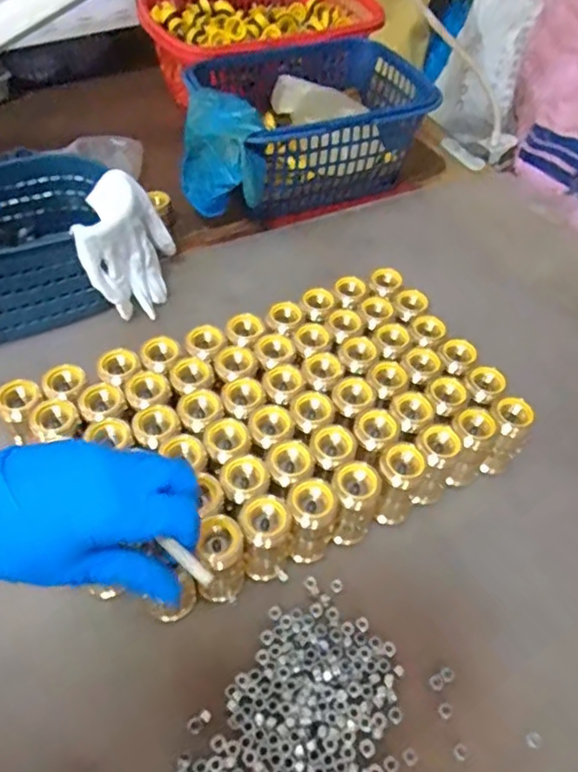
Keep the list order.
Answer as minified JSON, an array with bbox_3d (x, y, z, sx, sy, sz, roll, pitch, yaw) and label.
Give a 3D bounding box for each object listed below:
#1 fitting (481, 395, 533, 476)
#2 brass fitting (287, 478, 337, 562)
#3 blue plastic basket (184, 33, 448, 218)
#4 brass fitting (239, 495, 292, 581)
[{"bbox_3d":[0.163,0.039,0.450,0.026,0.065,0.028,11,51,7],"label":"fitting"},{"bbox_3d":[0.015,0.089,0.394,0.029,0.065,0.028,1,51,-1],"label":"brass fitting"},{"bbox_3d":[0.034,-0.293,0.686,0.240,0.119,0.179,-15,53,-14],"label":"blue plastic basket"},{"bbox_3d":[-0.015,0.097,0.381,0.029,0.063,0.028,1,51,-1],"label":"brass fitting"}]

